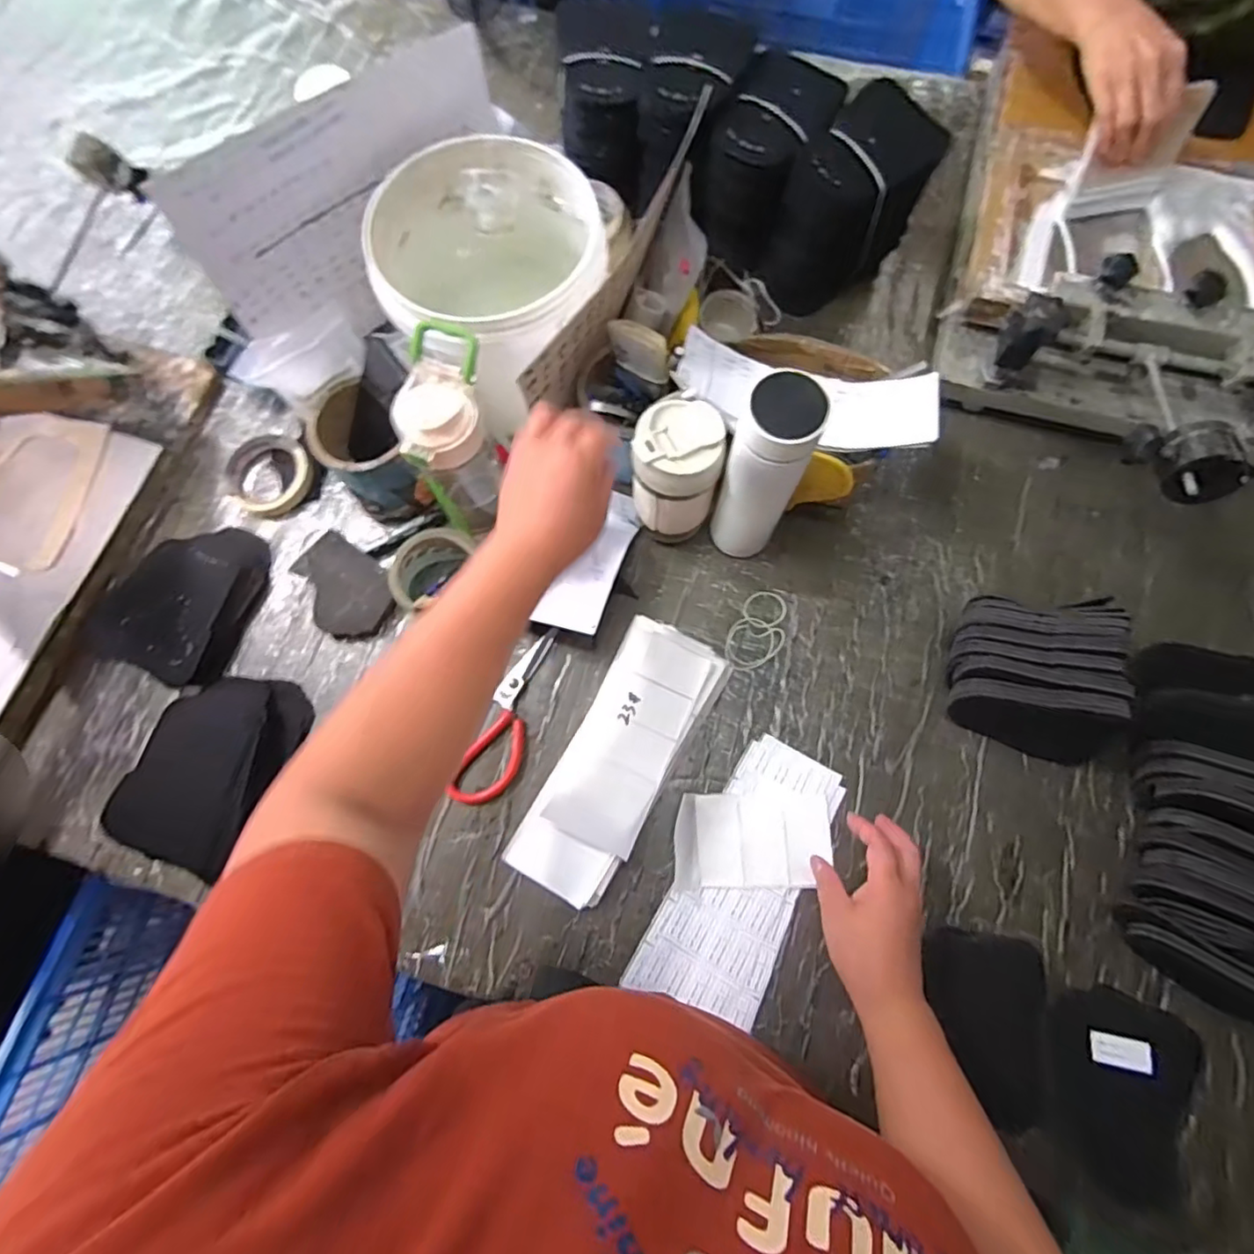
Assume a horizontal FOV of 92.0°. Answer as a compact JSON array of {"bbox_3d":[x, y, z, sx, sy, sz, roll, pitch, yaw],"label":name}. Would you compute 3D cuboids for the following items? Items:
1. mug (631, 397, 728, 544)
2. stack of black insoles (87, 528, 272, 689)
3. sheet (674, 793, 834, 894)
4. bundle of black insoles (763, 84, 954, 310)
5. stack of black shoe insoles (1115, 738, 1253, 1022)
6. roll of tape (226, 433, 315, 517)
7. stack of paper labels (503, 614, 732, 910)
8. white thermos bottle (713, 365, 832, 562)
[{"bbox_3d":[0.049,-0.148,0.605,0.080,0.153,0.077,8,75,4],"label":"mug"},{"bbox_3d":[-0.476,-0.032,0.649,0.155,0.032,0.177,15,75,5],"label":"stack of black insoles"},{"bbox_3d":[0.119,0.199,0.564,0.147,0.029,0.083,-1,75,1],"label":"sheet"},{"bbox_3d":[0.251,-0.464,0.682,0.112,0.160,0.154,39,79,11],"label":"bundle of black insoles"},{"bbox_3d":[0.521,0.218,0.509,0.151,0.089,0.196,17,76,6],"label":"stack of black shoe insoles"},{"bbox_3d":[-0.410,-0.176,0.695,0.102,0.030,0.095,0,75,1],"label":"roll of tape"},{"bbox_3d":[-0.002,0.125,0.581,0.106,0.038,0.268,26,77,8],"label":"stack of paper labels"},{"bbox_3d":[0.121,-0.130,0.557,0.064,0.236,0.055,20,76,7],"label":"white thermos bottle"}]

